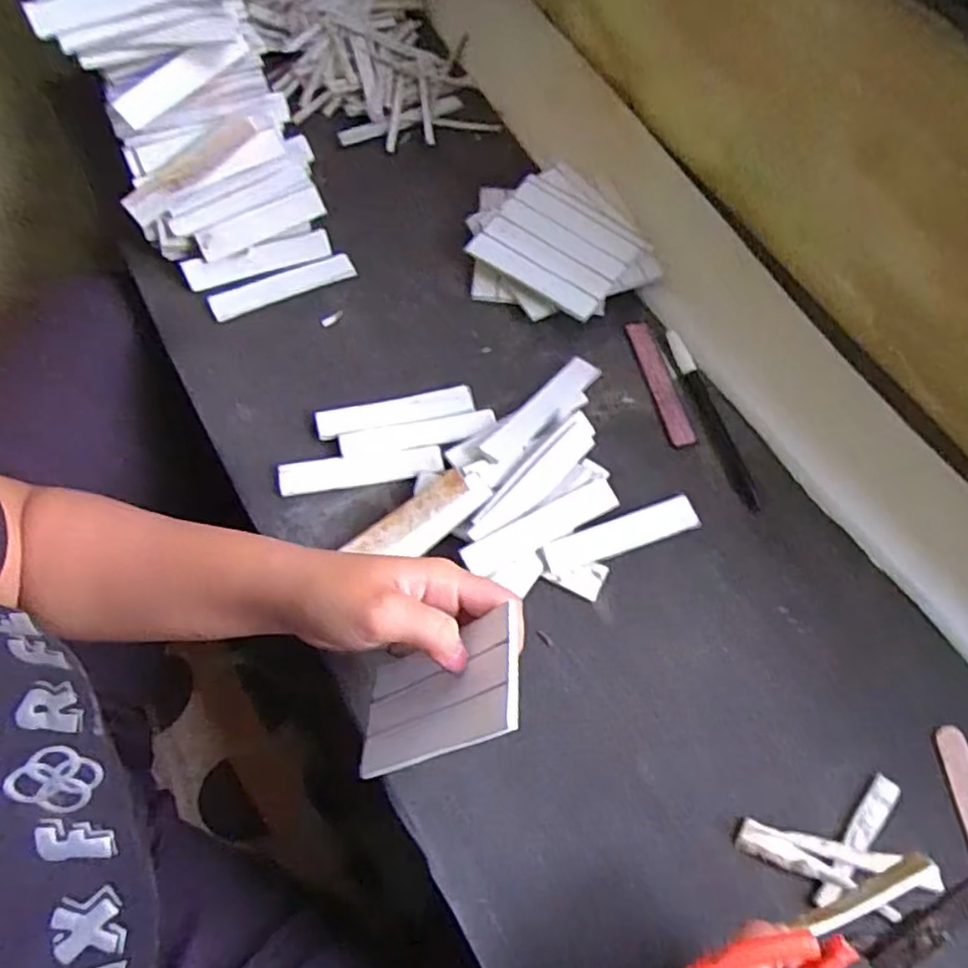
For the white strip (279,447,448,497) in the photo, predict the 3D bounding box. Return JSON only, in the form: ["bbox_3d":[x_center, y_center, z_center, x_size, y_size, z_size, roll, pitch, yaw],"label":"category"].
[{"bbox_3d":[-0.082,-0.010,0.447,0.107,0.004,0.023,-10,68,-6],"label":"white strip"}]

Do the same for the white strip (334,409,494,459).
[{"bbox_3d":[-0.045,-0.035,0.458,0.106,0.004,0.021,-11,68,-7],"label":"white strip"}]

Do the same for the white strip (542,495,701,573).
[{"bbox_3d":[0.091,0.033,0.435,0.108,0.004,0.023,-16,80,-14],"label":"white strip"}]

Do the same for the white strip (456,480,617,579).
[{"bbox_3d":[0.038,0.028,0.425,0.109,0.004,0.022,-25,85,-17],"label":"white strip"}]

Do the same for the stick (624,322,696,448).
[{"bbox_3d":[0.130,-0.074,0.488,0.019,0.007,0.103,-14,68,-8],"label":"stick"}]

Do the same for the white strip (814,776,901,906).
[{"bbox_3d":[0.208,0.199,0.370,0.014,0.004,0.081,39,71,13],"label":"white strip"}]

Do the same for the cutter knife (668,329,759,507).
[{"bbox_3d":[0.164,-0.048,0.475,0.015,0.010,0.143,-16,69,-9],"label":"cutter knife"}]

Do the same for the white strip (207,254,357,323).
[{"bbox_3d":[-0.152,-0.150,0.503,0.109,0.006,0.023,-24,70,-12],"label":"white strip"}]

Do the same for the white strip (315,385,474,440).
[{"bbox_3d":[-0.062,-0.051,0.463,0.107,0.004,0.022,-12,68,-7],"label":"white strip"}]

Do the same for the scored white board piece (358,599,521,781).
[{"bbox_3d":[-0.023,0.103,0.323,0.005,0.108,0.059,33,41,-30],"label":"scored white board piece"}]

